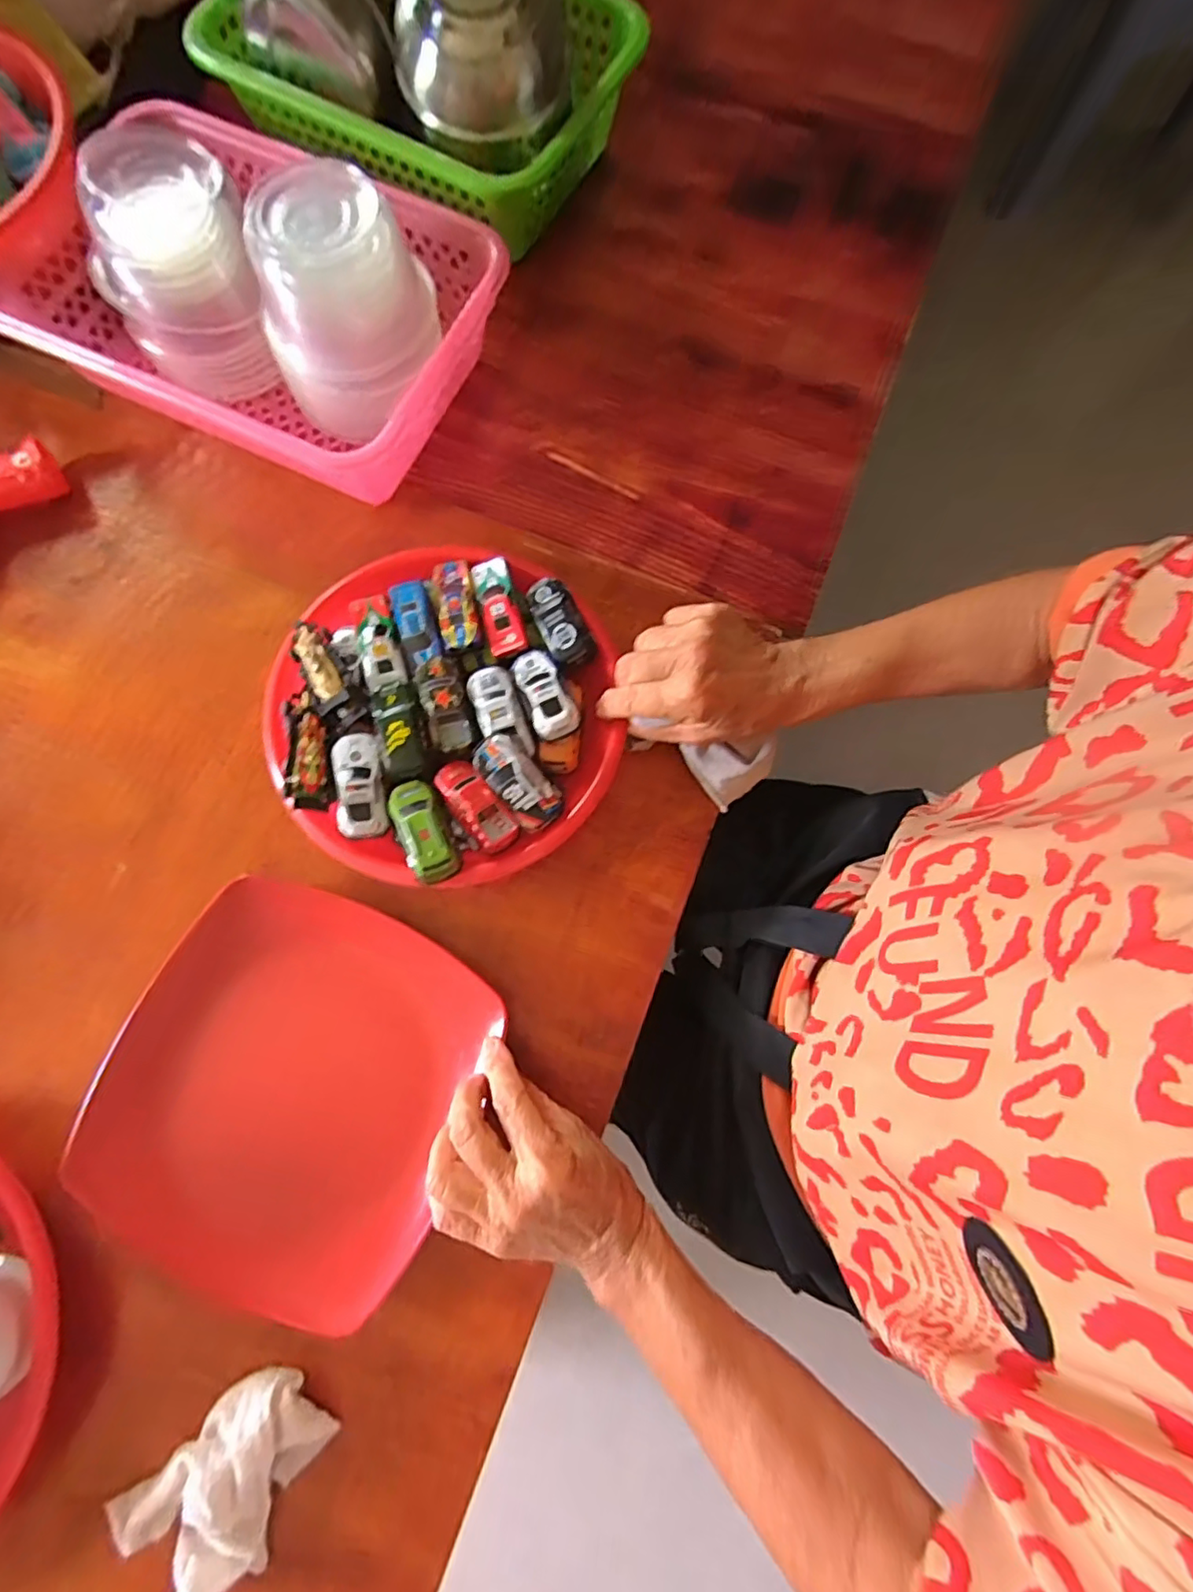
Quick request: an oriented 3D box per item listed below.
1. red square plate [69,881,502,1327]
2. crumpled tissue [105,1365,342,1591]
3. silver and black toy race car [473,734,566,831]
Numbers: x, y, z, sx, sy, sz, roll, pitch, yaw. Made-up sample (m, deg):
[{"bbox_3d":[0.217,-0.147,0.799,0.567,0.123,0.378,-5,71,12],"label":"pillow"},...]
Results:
[{"bbox_3d":[-0.179,0.167,0.370,0.198,0.025,0.205,21,78,3],"label":"red square plate"},{"bbox_3d":[-0.189,0.357,0.319,0.101,0.036,0.069,-44,82,-10],"label":"crumpled tissue"},{"bbox_3d":[-0.048,-0.009,0.381,0.030,0.015,0.062,-41,97,-9],"label":"silver and black toy race car"}]

